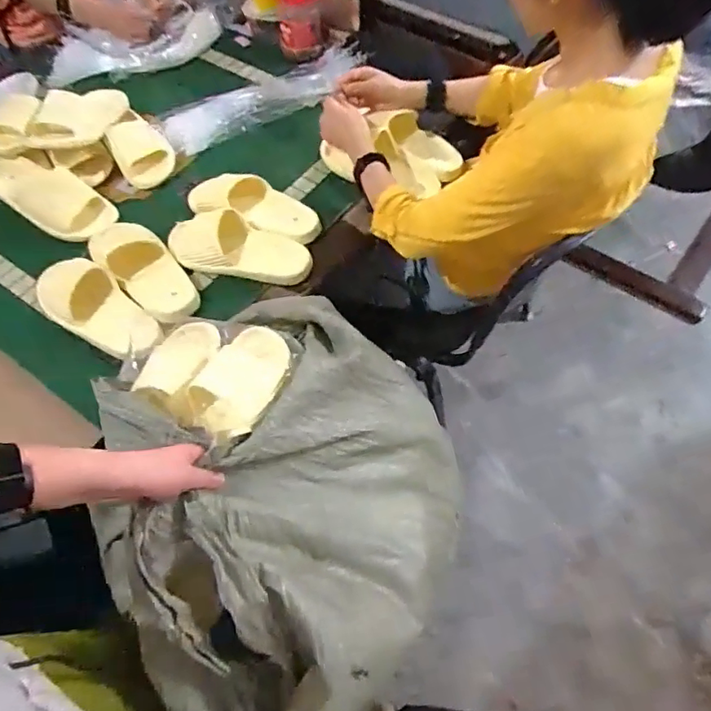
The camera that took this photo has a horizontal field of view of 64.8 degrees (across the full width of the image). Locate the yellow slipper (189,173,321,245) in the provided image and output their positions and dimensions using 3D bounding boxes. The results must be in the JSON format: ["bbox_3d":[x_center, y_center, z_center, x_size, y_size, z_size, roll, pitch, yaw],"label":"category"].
[{"bbox_3d":[-0.180,-0.262,0.960,0.245,0.064,0.101,23,64,16],"label":"yellow slipper"}]

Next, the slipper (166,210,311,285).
[{"bbox_3d":[-0.199,-0.175,0.922,0.250,0.066,0.095,15,63,12],"label":"slipper"}]

